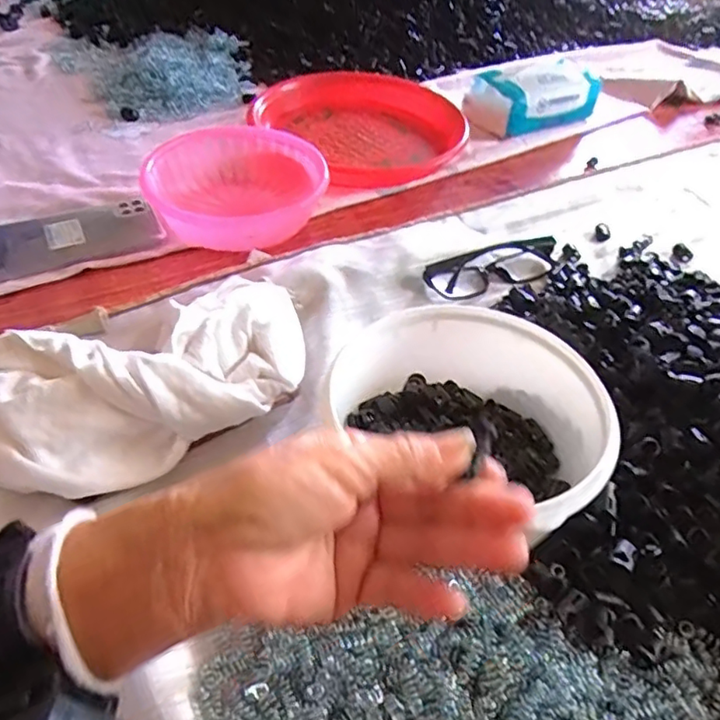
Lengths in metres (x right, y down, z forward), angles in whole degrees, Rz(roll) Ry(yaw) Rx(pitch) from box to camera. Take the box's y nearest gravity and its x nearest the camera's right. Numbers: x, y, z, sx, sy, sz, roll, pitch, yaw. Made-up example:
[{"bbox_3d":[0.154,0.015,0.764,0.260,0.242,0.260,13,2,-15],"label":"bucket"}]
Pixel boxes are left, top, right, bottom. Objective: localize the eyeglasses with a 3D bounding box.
[{"bbox_3d":[0.127,-0.088,0.524,0.145,0.023,0.042,-17,50,-20],"label":"eyeglasses"}]

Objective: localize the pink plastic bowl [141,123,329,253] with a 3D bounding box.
[{"bbox_3d":[-0.122,-0.172,0.589,0.164,0.074,0.183,-19,50,-22],"label":"pink plastic bowl"}]

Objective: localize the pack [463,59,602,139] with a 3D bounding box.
[{"bbox_3d":[0.223,-0.335,0.751,0.179,0.060,0.082,-10,48,-15],"label":"pack"}]

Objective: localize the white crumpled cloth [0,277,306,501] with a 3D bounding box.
[{"bbox_3d":[-0.134,0.015,0.375,0.212,0.052,0.114,-12,48,-16],"label":"white crumpled cloth"}]

